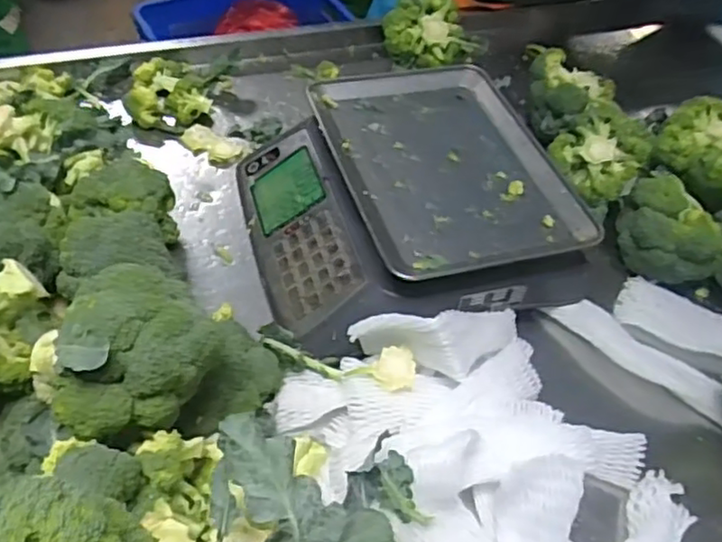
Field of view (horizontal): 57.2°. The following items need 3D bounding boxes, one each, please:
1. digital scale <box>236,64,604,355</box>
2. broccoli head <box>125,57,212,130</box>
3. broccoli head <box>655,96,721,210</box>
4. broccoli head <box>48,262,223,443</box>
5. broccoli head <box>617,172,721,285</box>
[{"bbox_3d":[0.040,-0.082,0.763,0.325,0.112,0.336,-13,53,-16],"label":"digital scale"},{"bbox_3d":[-0.271,-0.249,0.922,0.110,0.045,0.122,-12,52,-15],"label":"broccoli head"},{"bbox_3d":[0.412,-0.129,0.777,0.132,0.087,0.110,32,54,19],"label":"broccoli head"},{"bbox_3d":[-0.165,0.057,0.494,0.104,0.085,0.125,4,50,-3],"label":"broccoli head"},{"bbox_3d":[0.353,-0.044,0.755,0.080,0.099,0.112,-26,57,-25],"label":"broccoli head"}]

